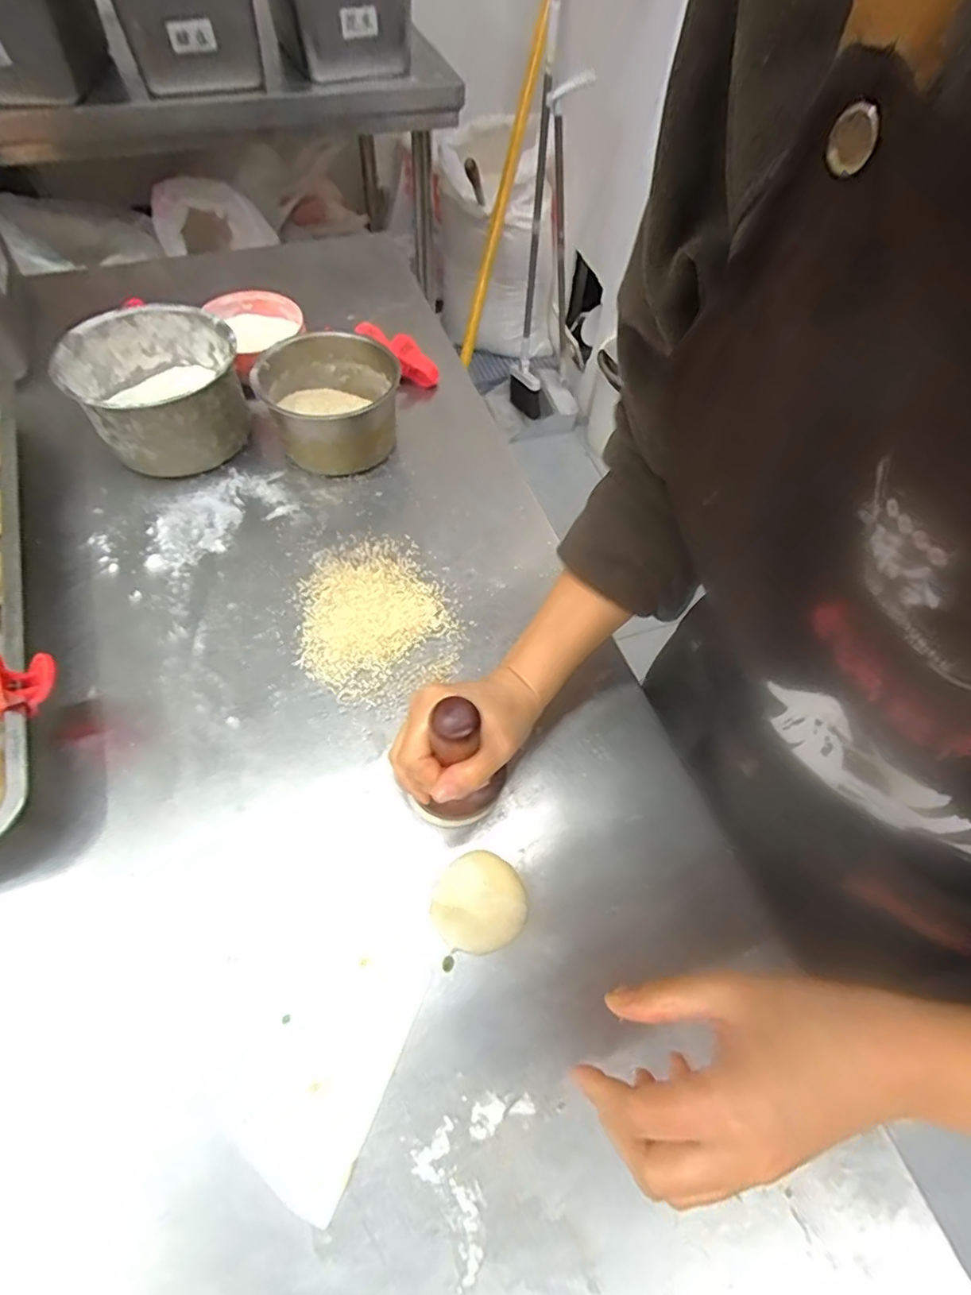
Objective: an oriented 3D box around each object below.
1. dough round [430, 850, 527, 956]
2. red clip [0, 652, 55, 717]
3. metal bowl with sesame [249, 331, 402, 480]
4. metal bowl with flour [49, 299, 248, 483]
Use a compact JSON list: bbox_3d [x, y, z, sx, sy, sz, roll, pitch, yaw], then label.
[{"bbox_3d":[-0.005,0.166,0.379,0.058,0.018,0.058,1,60,-2],"label":"dough round"},{"bbox_3d":[-0.305,0.023,0.384,0.025,0.040,0.042,21,61,9],"label":"red clip"},{"bbox_3d":[-0.152,-0.242,0.576,0.123,0.069,0.126,1,60,-2],"label":"metal bowl with sesame"},{"bbox_3d":[-0.308,-0.247,0.564,0.146,0.086,0.145,-34,67,-20],"label":"metal bowl with flour"}]

